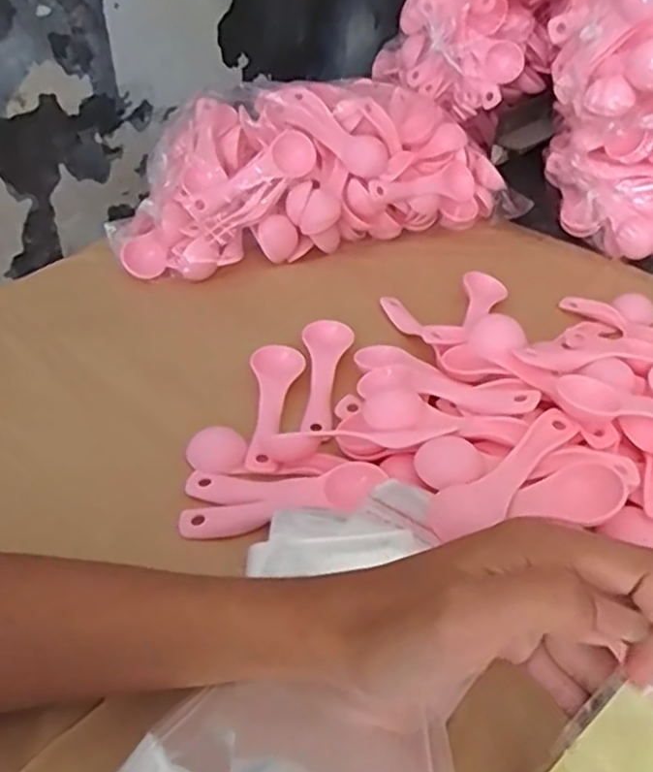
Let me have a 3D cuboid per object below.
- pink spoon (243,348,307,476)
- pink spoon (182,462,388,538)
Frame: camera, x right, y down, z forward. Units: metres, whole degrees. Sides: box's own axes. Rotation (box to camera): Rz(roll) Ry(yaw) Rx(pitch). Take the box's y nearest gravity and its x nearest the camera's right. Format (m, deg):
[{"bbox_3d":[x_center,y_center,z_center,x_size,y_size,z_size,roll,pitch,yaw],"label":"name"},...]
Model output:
[{"bbox_3d":[-0.033,0.010,0.436,0.033,0.010,0.103,4,39,0],"label":"pink spoon"},{"bbox_3d":[-0.023,0.064,0.376,0.110,0.012,0.022,-15,41,-4],"label":"pink spoon"}]

